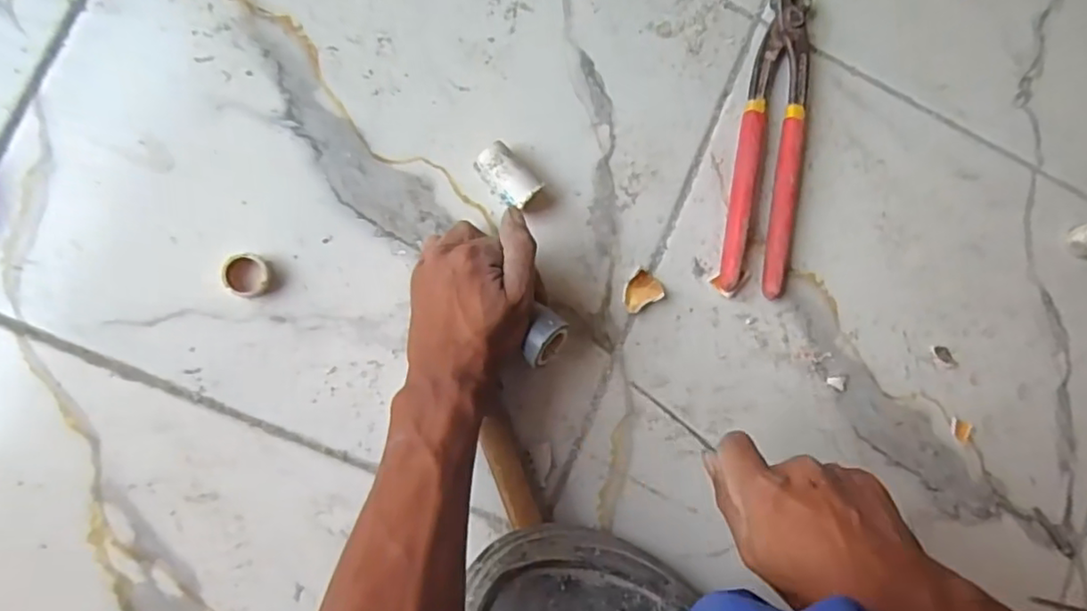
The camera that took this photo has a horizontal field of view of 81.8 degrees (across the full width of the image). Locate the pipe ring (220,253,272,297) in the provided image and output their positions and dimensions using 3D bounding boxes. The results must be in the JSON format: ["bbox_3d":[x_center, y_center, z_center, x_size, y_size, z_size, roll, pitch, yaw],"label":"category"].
[{"bbox_3d":[-0.185,-0.019,0.391,0.027,0.009,0.028,0,88,-8],"label":"pipe ring"}]

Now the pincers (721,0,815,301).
[{"bbox_3d":[0.163,-0.118,0.449,0.049,0.021,0.218,8,87,-8],"label":"pincers"}]

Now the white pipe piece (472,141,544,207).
[{"bbox_3d":[-0.024,-0.084,0.415,0.026,0.028,0.043,-42,94,-8],"label":"white pipe piece"}]

